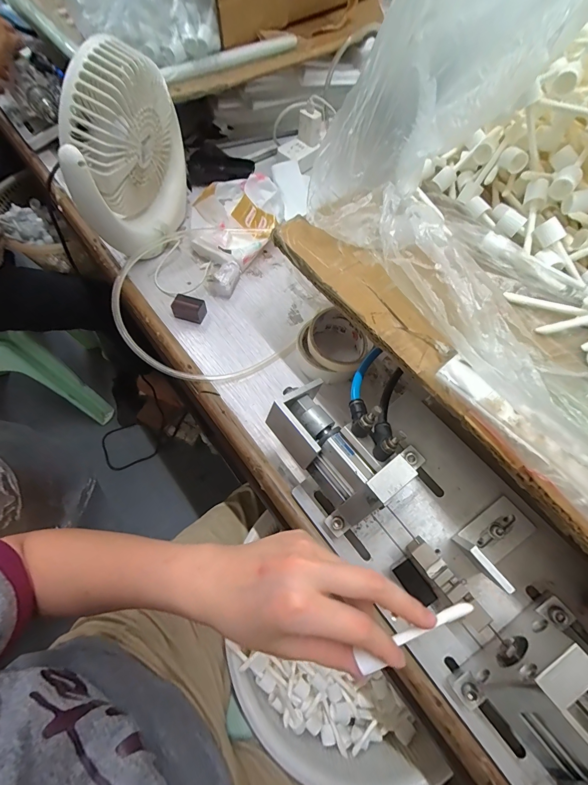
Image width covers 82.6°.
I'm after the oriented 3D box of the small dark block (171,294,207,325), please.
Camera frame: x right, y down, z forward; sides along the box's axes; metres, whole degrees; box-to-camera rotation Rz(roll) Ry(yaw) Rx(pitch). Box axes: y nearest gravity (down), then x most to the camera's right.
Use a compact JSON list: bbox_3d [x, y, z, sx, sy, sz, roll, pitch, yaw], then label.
[{"bbox_3d":[-0.141,-0.112,0.449,0.042,0.023,0.026,15,64,5],"label":"small dark block"}]

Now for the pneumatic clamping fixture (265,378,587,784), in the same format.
[{"bbox_3d":[0.137,0.142,0.285,0.143,0.109,0.388,-34,70,-18],"label":"pneumatic clamping fixture"}]

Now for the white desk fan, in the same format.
[{"bbox_3d":[-0.205,-0.289,0.425,0.080,0.212,0.169,9,63,2],"label":"white desk fan"}]

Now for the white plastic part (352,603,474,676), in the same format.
[{"bbox_3d":[0.079,0.157,0.217,0.080,0.005,0.012,-29,68,-2],"label":"white plastic part"}]

